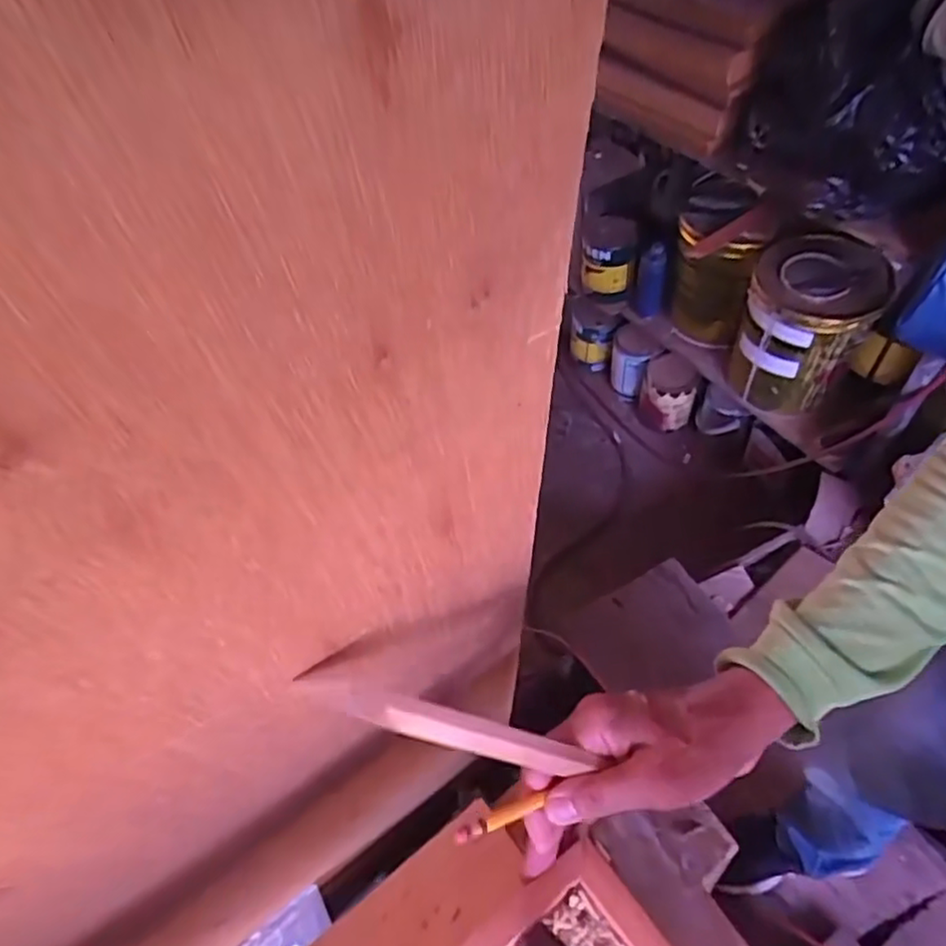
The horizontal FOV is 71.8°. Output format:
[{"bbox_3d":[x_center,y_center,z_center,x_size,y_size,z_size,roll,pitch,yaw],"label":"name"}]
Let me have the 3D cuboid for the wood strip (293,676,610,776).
[{"bbox_3d":[-0.008,0.133,0.340,0.166,0.025,0.014,25,51,-23],"label":"wood strip"}]

